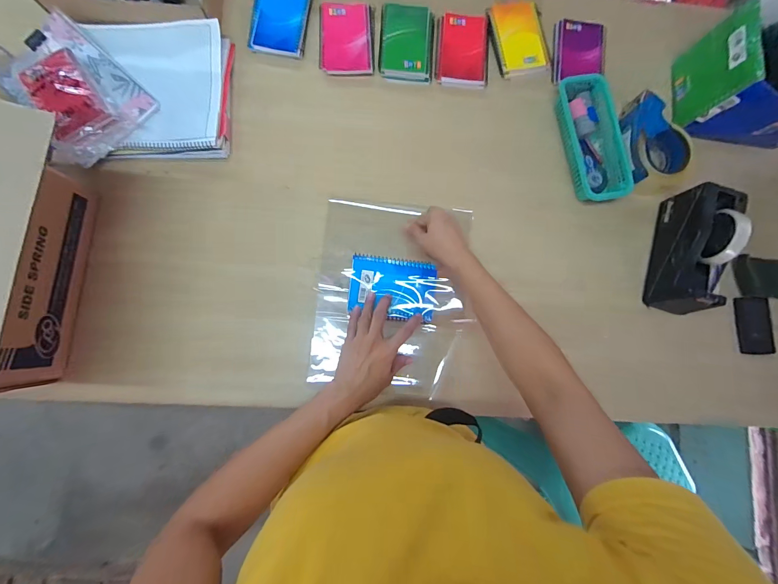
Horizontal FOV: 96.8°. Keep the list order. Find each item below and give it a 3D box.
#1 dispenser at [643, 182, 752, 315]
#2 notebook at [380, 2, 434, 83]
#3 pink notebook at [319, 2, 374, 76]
[{"bbox_3d":[0.518,-0.070,0.581,0.078,0.106,0.205,17,82,-2],"label":"dispenser"},{"bbox_3d":[0.033,-0.448,0.625,0.094,0.027,0.129,4,83,-4],"label":"notebook"},{"bbox_3d":[-0.076,-0.460,0.628,0.098,0.008,0.140,0,83,-4],"label":"pink notebook"}]

